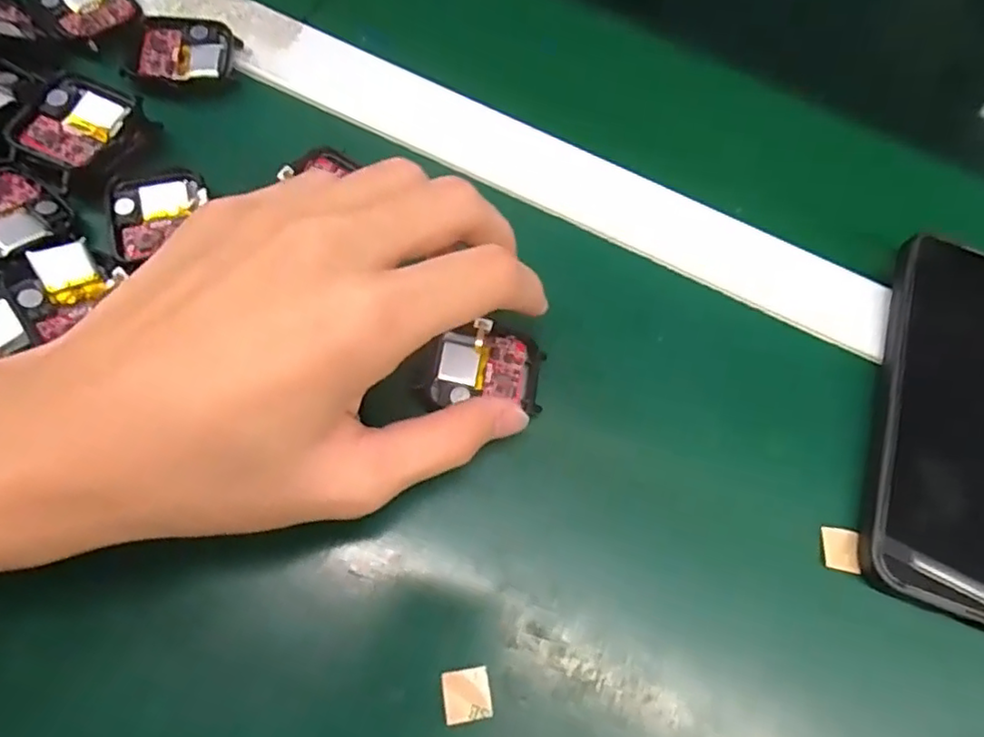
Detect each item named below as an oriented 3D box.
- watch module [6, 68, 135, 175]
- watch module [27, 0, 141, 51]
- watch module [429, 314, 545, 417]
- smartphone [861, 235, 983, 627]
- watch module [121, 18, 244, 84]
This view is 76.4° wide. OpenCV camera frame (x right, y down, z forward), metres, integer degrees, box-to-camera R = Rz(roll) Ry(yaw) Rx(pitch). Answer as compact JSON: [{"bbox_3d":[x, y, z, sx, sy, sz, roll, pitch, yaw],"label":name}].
[{"bbox_3d":[-0.164,-0.099,0.247,0.034,0.011,0.043,20,66,1],"label":"watch module"},{"bbox_3d":[-0.184,-0.165,0.279,0.040,0.009,0.048,-37,77,-20],"label":"watch module"},{"bbox_3d":[-0.002,-0.001,0.241,0.042,0.009,0.032,3,69,0],"label":"watch module"},{"bbox_3d":[0.199,0.019,0.253,0.079,0.012,0.161,22,66,1],"label":"smartphone"},{"bbox_3d":[-0.136,-0.139,0.277,0.039,0.008,0.038,9,67,-4],"label":"watch module"}]

